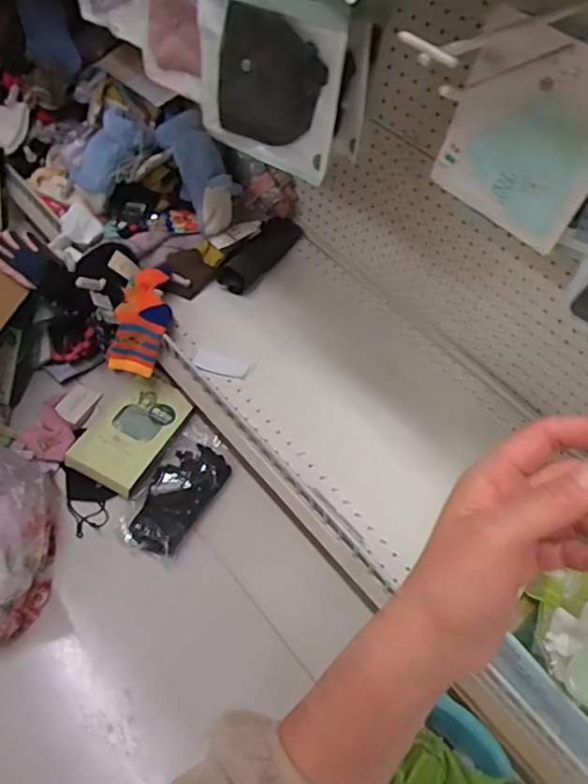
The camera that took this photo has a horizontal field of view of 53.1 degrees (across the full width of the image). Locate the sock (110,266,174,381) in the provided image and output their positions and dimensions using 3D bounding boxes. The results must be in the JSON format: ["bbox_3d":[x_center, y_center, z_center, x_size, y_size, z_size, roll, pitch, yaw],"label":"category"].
[{"bbox_3d":[-0.245,-0.123,0.949,0.086,0.067,0.187,11,87,3],"label":"sock"}]

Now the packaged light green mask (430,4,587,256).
[{"bbox_3d":[0.211,-0.230,0.533,0.147,0.166,0.019,41,57,18],"label":"packaged light green mask"}]

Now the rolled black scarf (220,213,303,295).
[{"bbox_3d":[-0.058,-0.268,1.102,0.064,0.052,0.219,26,57,13],"label":"rolled black scarf"}]

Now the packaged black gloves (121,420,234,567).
[{"bbox_3d":[-0.176,0.153,0.956,0.119,0.030,0.246,21,56,10],"label":"packaged black gloves"}]

